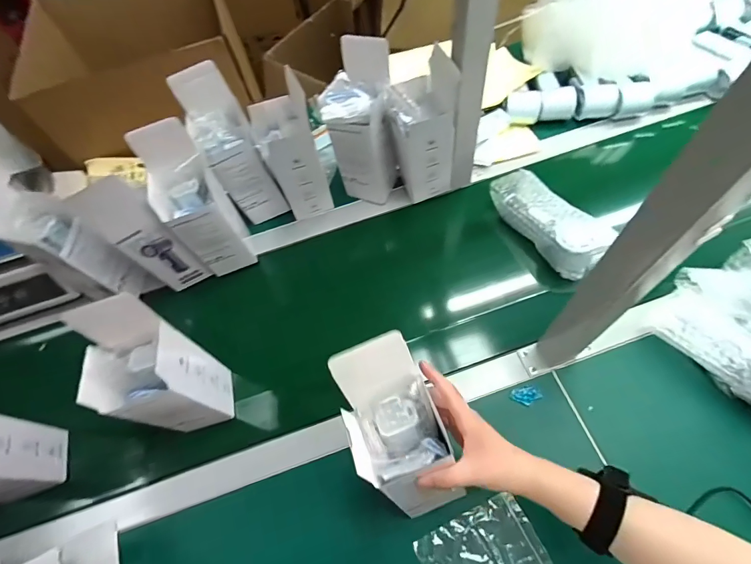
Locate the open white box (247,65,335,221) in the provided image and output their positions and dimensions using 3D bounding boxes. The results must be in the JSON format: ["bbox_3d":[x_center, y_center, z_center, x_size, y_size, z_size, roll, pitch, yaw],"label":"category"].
[{"bbox_3d":[-0.131,-0.200,0.623,0.088,0.214,0.085,-18,61,-6],"label":"open white box"}]

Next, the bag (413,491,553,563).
[{"bbox_3d":[0.123,0.315,0.454,0.131,0.010,0.088,-24,62,-9],"label":"bag"}]

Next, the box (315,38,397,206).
[{"bbox_3d":[-0.021,-0.239,0.625,0.101,0.231,0.083,5,62,7],"label":"box"}]

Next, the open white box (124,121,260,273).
[{"bbox_3d":[-0.259,-0.107,0.580,0.089,0.231,0.079,-28,63,-11],"label":"open white box"}]

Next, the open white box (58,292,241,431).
[{"bbox_3d":[-0.255,0.112,0.469,0.082,0.232,0.086,-11,61,-2],"label":"open white box"}]

